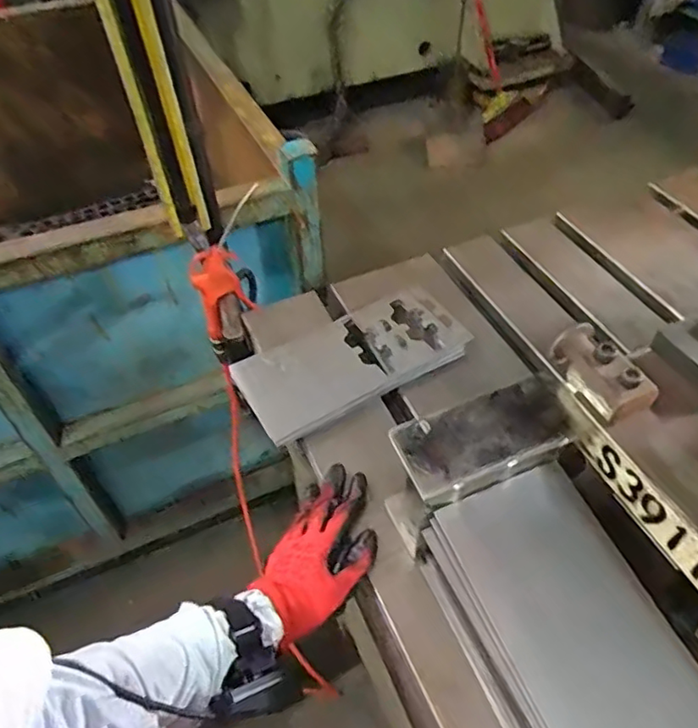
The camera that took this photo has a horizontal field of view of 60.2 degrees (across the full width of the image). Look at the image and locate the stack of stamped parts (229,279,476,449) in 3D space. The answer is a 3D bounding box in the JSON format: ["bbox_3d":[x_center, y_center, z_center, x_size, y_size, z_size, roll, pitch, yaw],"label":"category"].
[{"bbox_3d":[0.009,-0.010,0.720,0.277,0.020,0.129,-26,52,-20],"label":"stack of stamped parts"}]

